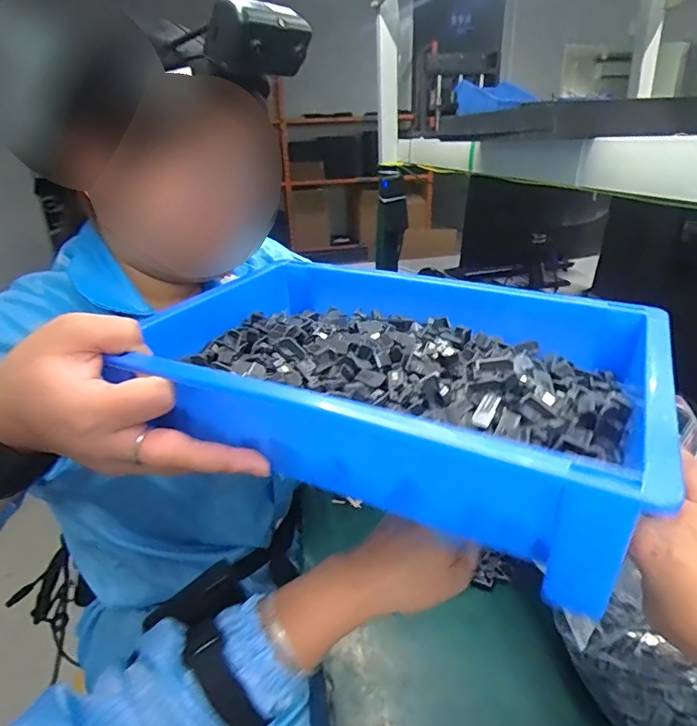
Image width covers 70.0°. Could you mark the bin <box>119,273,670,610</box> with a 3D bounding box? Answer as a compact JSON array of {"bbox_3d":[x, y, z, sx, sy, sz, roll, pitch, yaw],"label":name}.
[{"bbox_3d":[0.031,0.002,0.324,0.297,0.066,0.217,13,29,30],"label":"bin"}]

